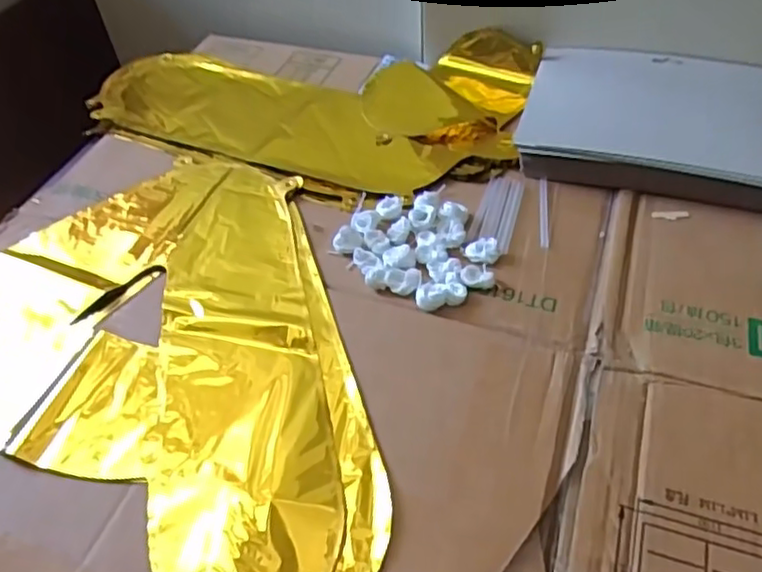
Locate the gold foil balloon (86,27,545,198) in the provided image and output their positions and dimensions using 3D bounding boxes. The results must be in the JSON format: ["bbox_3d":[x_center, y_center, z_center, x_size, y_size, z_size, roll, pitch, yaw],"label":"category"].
[{"bbox_3d":[-0.067,-0.197,0.652,0.409,0.018,0.259,14,51,16],"label":"gold foil balloon"}]

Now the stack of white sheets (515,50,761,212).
[{"bbox_3d":[0.231,-0.145,0.559,0.202,0.029,0.169,13,51,15],"label":"stack of white sheets"}]

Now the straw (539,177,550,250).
[{"bbox_3d":[0.129,-0.059,0.517,0.007,0.004,0.078,4,49,8],"label":"straw"}]

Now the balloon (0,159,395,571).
[{"bbox_3d":[-0.164,0.031,0.448,0.398,0.011,0.342,14,51,16],"label":"balloon"}]

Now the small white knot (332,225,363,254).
[{"bbox_3d":[-0.024,-0.033,0.495,0.020,0.010,0.020,22,54,22],"label":"small white knot"}]

